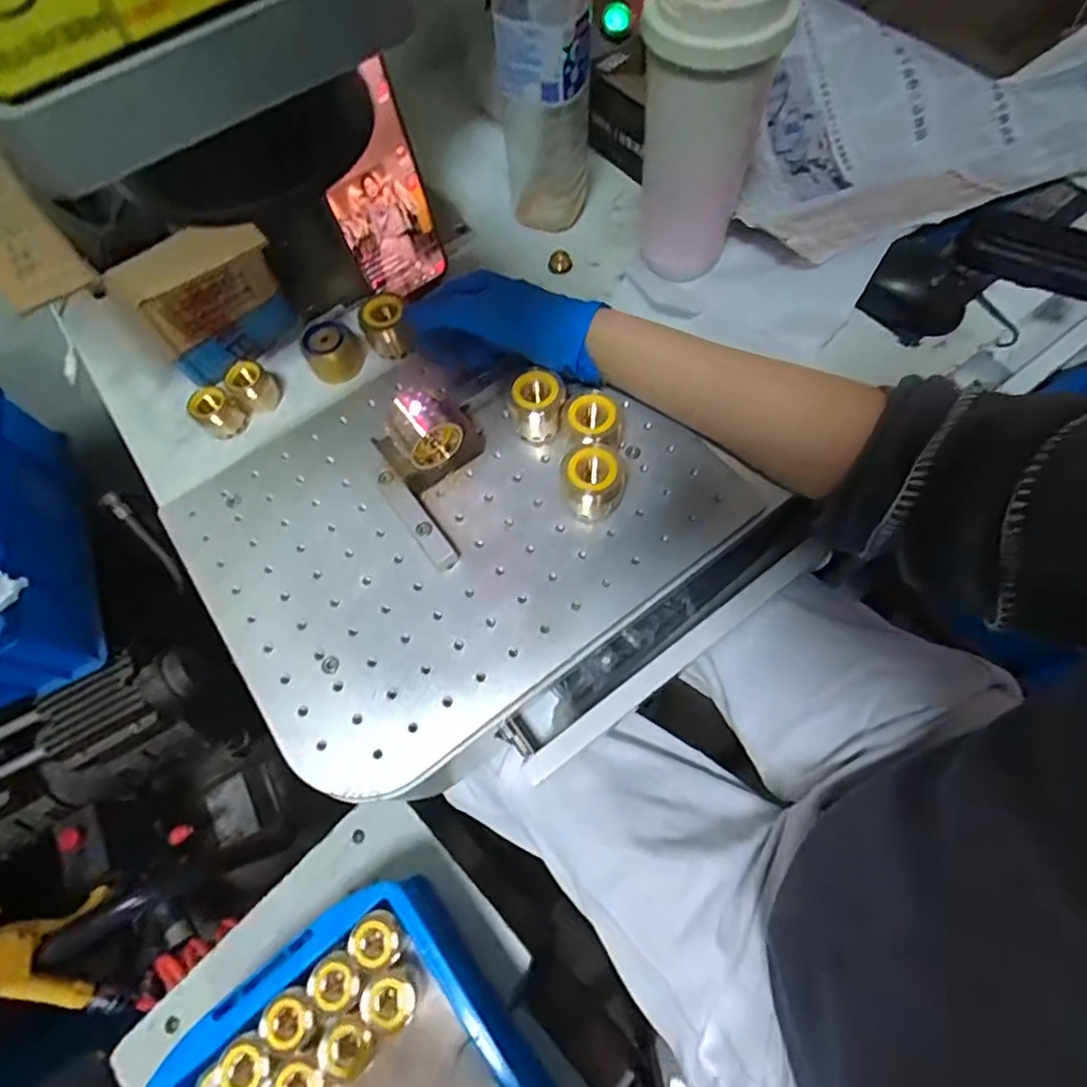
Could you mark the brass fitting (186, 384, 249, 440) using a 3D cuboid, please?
[{"bbox_3d":[-0.244,-0.098,0.431,0.023,0.035,0.030,38,74,18],"label":"brass fitting"}]

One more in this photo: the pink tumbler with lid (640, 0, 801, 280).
[{"bbox_3d":[0.106,-0.283,0.386,0.081,0.179,0.077,11,68,9],"label":"pink tumbler with lid"}]

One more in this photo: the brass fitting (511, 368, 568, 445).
[{"bbox_3d":[-0.002,-0.097,0.407,0.036,0.035,0.034,-7,66,1],"label":"brass fitting"}]

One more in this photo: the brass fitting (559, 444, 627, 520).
[{"bbox_3d":[0.033,-0.042,0.385,0.041,0.038,0.049,23,70,14],"label":"brass fitting"}]

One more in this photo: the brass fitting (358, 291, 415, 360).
[{"bbox_3d":[-0.125,-0.173,0.455,0.036,0.035,0.040,-17,66,-3],"label":"brass fitting"}]

